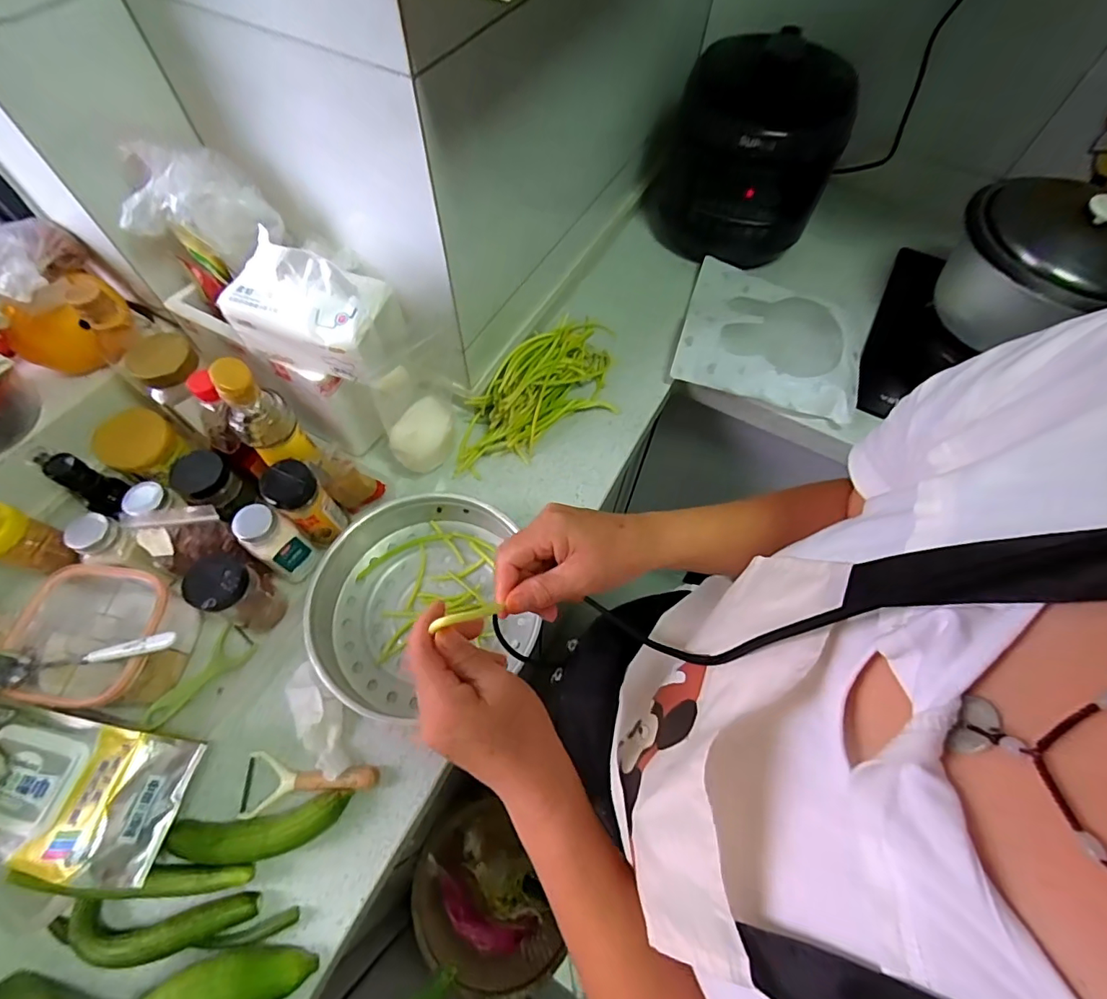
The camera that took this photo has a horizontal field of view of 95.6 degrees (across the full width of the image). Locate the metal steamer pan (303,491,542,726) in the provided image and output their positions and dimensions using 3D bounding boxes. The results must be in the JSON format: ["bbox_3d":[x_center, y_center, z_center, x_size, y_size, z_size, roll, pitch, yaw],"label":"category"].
[{"bbox_3d":[-0.142,0.117,0.583,0.239,0.069,0.254,1,62,-2],"label":"metal steamer pan"}]

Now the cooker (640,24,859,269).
[{"bbox_3d":[0.321,-0.580,0.864,0.276,0.263,0.223,17,63,6],"label":"cooker"}]

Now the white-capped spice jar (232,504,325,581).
[{"bbox_3d":[-0.313,0.050,0.575,0.049,0.106,0.049,1,62,-2],"label":"white-capped spice jar"}]

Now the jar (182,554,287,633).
[{"bbox_3d":[-0.349,0.103,0.555,0.057,0.115,0.057,1,62,-2],"label":"jar"}]

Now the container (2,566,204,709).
[{"bbox_3d":[-0.480,0.150,0.540,0.127,0.090,0.134,4,62,0],"label":"container"}]

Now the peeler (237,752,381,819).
[{"bbox_3d":[-0.253,0.293,0.514,0.139,0.024,0.056,2,62,-1],"label":"peeler"}]

